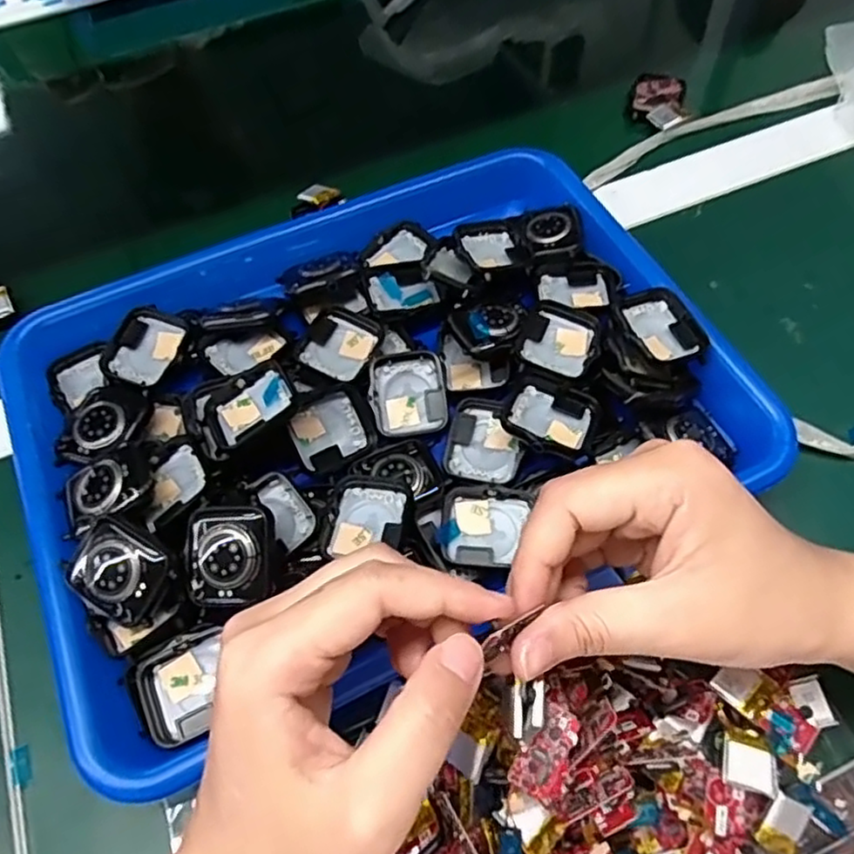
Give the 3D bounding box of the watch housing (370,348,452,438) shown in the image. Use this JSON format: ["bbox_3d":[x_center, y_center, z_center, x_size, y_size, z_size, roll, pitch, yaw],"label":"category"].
[{"bbox_3d":[-0.009,-0.016,0.330,0.037,0.009,0.041,-13,82,-2],"label":"watch housing"}]

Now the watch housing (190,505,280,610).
[{"bbox_3d":[-0.080,0.053,0.270,0.035,0.008,0.040,-5,86,3],"label":"watch housing"}]

